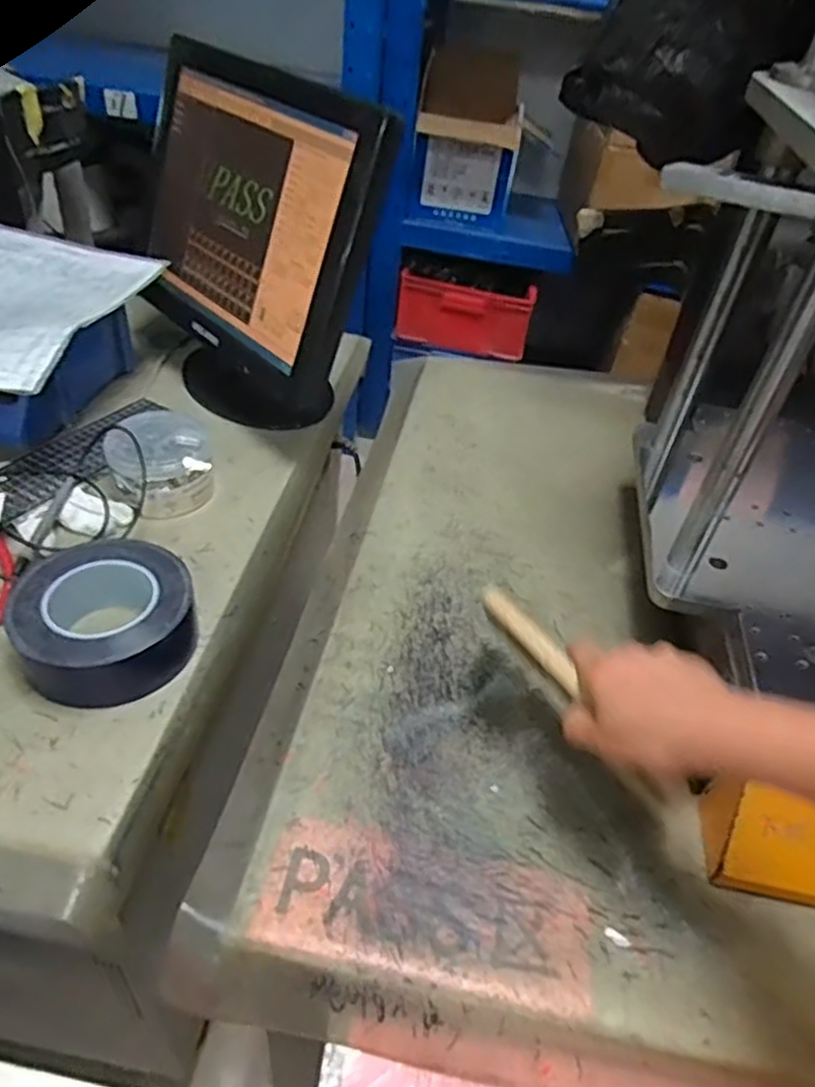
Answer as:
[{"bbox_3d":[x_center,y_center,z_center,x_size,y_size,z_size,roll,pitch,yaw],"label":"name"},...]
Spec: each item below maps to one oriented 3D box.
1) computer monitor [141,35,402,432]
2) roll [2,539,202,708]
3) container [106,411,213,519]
[{"bbox_3d":[-0.180,-0.318,0.760,0.125,0.320,0.369,-31,55,-34],"label":"computer monitor"},{"bbox_3d":[-0.232,0.052,0.544,0.128,0.044,0.133,-19,49,-26],"label":"roll"},{"bbox_3d":[-0.243,-0.080,0.701,0.094,0.061,0.098,4,43,-4],"label":"container"}]

